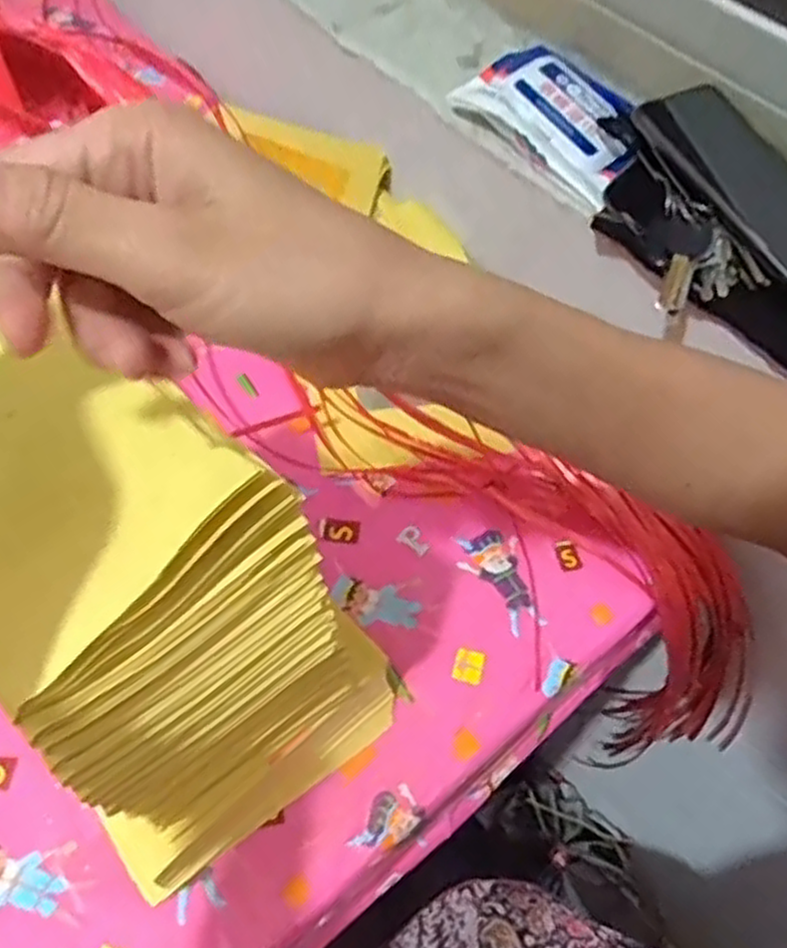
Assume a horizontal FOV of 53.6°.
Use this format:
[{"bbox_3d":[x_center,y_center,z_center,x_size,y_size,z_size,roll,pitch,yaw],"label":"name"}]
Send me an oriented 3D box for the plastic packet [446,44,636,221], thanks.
[{"bbox_3d":[0.123,-0.265,0.577,0.100,0.035,0.154,-36,65,-24],"label":"plastic packet"}]

